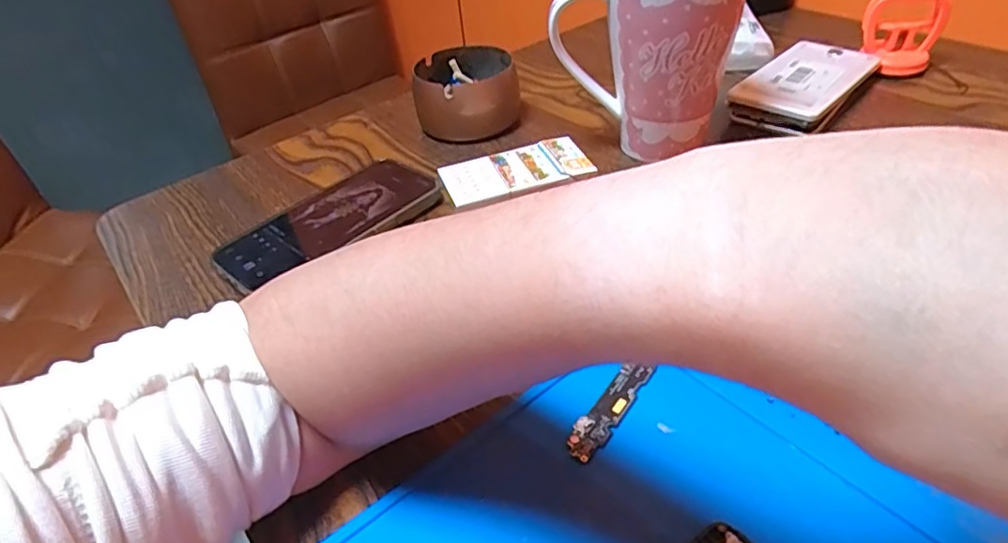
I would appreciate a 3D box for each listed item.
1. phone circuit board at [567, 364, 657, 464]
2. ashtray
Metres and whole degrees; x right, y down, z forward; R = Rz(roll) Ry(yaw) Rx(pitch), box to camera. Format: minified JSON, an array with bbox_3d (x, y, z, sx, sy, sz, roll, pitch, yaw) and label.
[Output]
[{"bbox_3d":[0.049,0.064,0.288,0.015,0.004,0.059,24,50,31],"label":"phone circuit board"},{"bbox_3d":[-0.031,-0.152,0.523,0.083,0.050,0.081,-7,41,0],"label":"ashtray"}]

